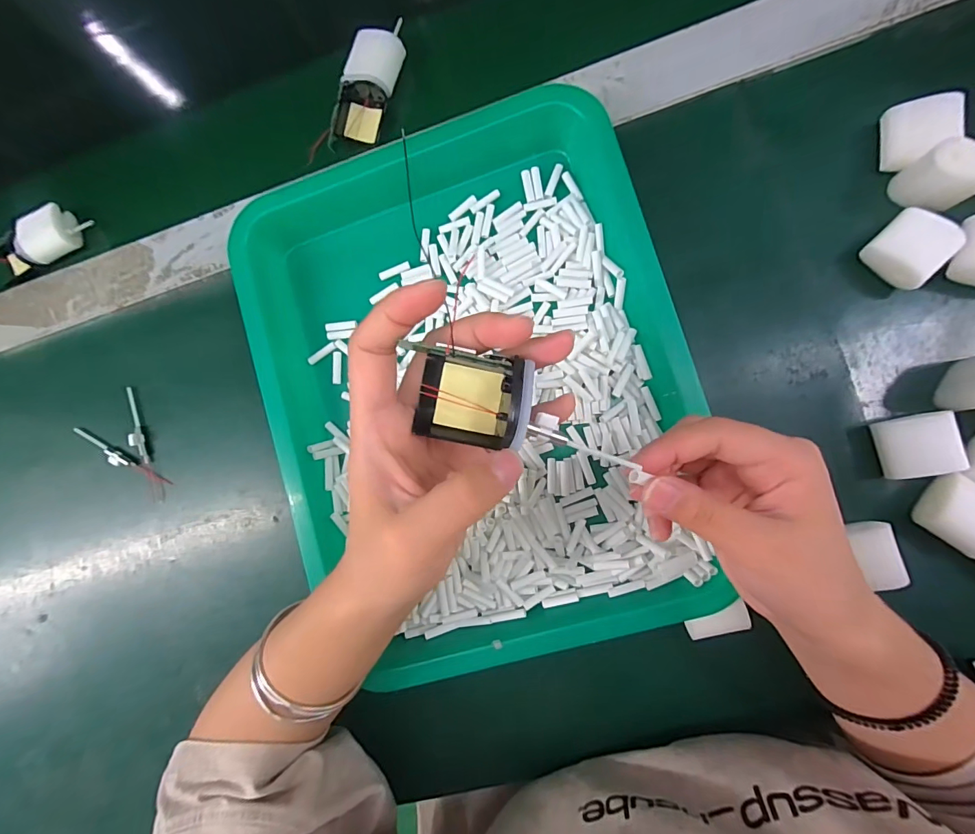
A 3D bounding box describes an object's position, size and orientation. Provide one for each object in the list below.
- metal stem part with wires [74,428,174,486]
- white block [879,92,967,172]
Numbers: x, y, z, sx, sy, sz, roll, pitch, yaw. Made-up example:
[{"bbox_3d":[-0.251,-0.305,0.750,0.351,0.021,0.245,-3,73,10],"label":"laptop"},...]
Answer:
[{"bbox_3d":[-0.279,0.033,0.329,0.087,0.006,0.009,29,91,8],"label":"metal stem part with wires"},{"bbox_3d":[0.260,-0.169,0.259,0.034,0.023,0.035,-5,87,7],"label":"white block"}]

